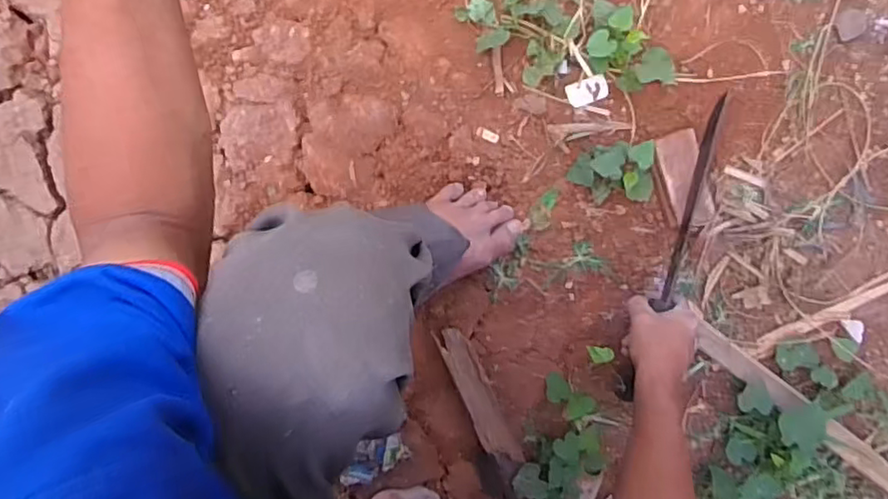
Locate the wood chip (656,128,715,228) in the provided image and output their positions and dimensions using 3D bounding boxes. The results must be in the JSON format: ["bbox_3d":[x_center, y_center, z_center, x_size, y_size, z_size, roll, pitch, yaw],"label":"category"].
[{"bbox_3d":[0.294,-0.083,0.757,0.058,0.021,0.115,-19,97,6],"label":"wood chip"}]

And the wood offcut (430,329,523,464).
[{"bbox_3d":[0.045,0.189,0.803,0.041,0.023,0.191,-25,96,6],"label":"wood offcut"}]

